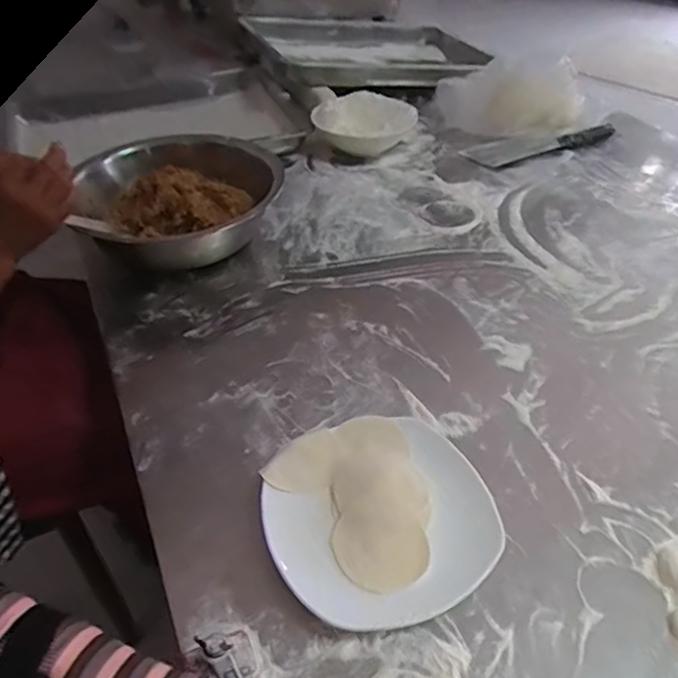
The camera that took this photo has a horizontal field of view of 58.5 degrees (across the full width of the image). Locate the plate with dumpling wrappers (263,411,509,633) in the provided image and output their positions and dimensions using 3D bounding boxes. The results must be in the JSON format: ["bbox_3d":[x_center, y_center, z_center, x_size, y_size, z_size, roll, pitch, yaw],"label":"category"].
[{"bbox_3d":[0.031,0.143,0.498,0.173,0.023,0.176,-20,46,-19],"label":"plate with dumpling wrappers"}]

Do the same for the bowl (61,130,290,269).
[{"bbox_3d":[-0.214,-0.199,0.832,0.257,0.082,0.318,-12,44,-11],"label":"bowl"}]

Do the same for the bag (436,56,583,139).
[{"bbox_3d":[0.285,-0.412,1.029,0.239,0.108,0.078,17,46,19],"label":"bag"}]

